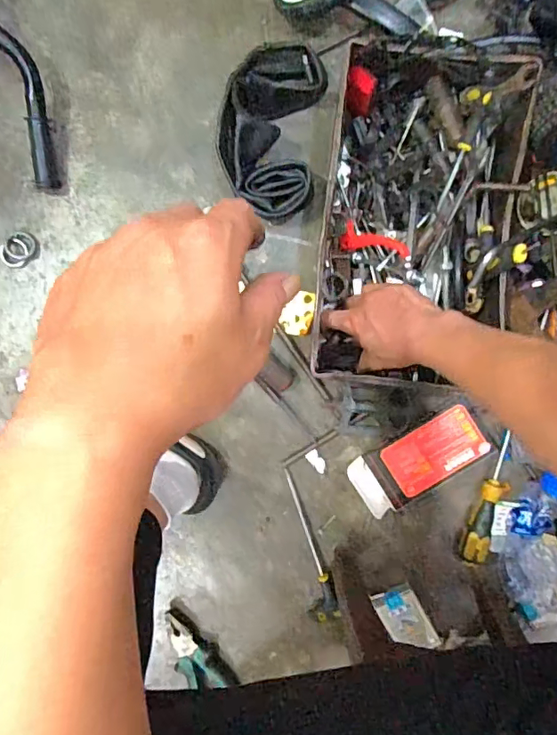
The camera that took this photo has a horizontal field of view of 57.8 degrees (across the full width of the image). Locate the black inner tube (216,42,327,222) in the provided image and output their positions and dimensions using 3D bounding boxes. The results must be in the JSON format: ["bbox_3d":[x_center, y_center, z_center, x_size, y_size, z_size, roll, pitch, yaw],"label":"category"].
[{"bbox_3d":[-0.011,-0.282,0.596,0.120,0.075,0.205,8,94,0],"label":"black inner tube"}]

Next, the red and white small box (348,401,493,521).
[{"bbox_3d":[0.181,0.121,0.651,0.173,0.026,0.079,-32,93,2],"label":"red and white small box"}]

